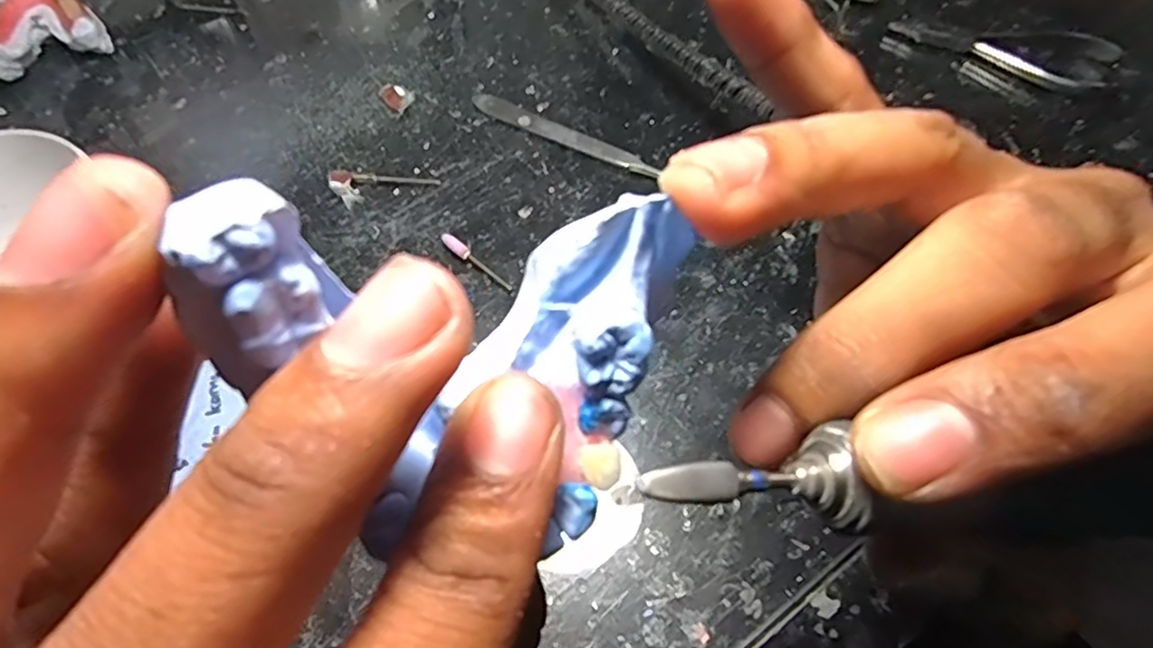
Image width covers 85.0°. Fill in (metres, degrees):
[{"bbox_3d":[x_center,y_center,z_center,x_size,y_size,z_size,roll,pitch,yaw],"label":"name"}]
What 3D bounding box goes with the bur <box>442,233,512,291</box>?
[{"bbox_3d":[-0.049,-0.030,0.304,0.044,0.006,0.006,39,68,19],"label":"bur"}]

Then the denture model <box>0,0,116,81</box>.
[{"bbox_3d":[-0.315,-0.173,0.369,0.065,0.035,0.052,-25,64,-14],"label":"denture model"}]

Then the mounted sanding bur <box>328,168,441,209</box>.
[{"bbox_3d":[-0.099,-0.074,0.326,0.053,0.011,0.016,-9,61,-5],"label":"mounted sanding bur"}]

